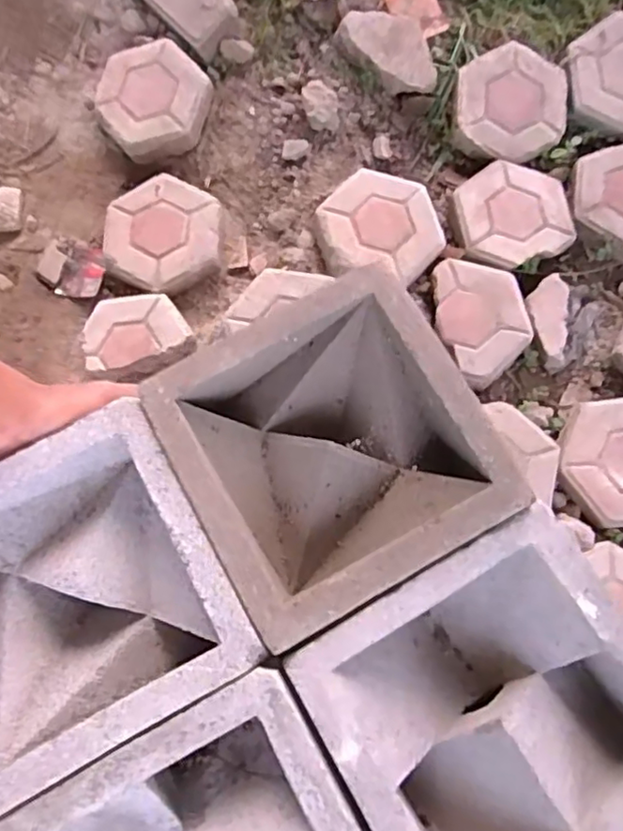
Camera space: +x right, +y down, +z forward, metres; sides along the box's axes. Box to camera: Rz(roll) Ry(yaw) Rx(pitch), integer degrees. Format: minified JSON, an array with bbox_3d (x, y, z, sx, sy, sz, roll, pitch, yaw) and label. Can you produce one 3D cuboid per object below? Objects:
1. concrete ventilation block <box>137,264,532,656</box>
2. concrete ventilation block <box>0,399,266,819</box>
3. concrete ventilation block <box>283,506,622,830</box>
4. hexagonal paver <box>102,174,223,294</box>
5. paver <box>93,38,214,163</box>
[{"bbox_3d":[0.014,0.024,0.450,0.193,0.064,0.198,-29,76,-8],"label":"concrete ventilation block"},{"bbox_3d":[-0.159,0.122,0.441,0.203,0.070,0.198,-28,76,-8],"label":"concrete ventilation block"},{"bbox_3d":[0.116,0.191,0.416,0.195,0.063,0.194,-30,77,-8],"label":"concrete ventilation block"},{"bbox_3d":[-0.254,-0.310,1.111,0.213,0.042,0.201,36,77,9],"label":"hexagonal paver"},{"bbox_3d":[-0.292,-0.583,1.163,0.198,0.057,0.220,-29,76,-8],"label":"paver"}]

